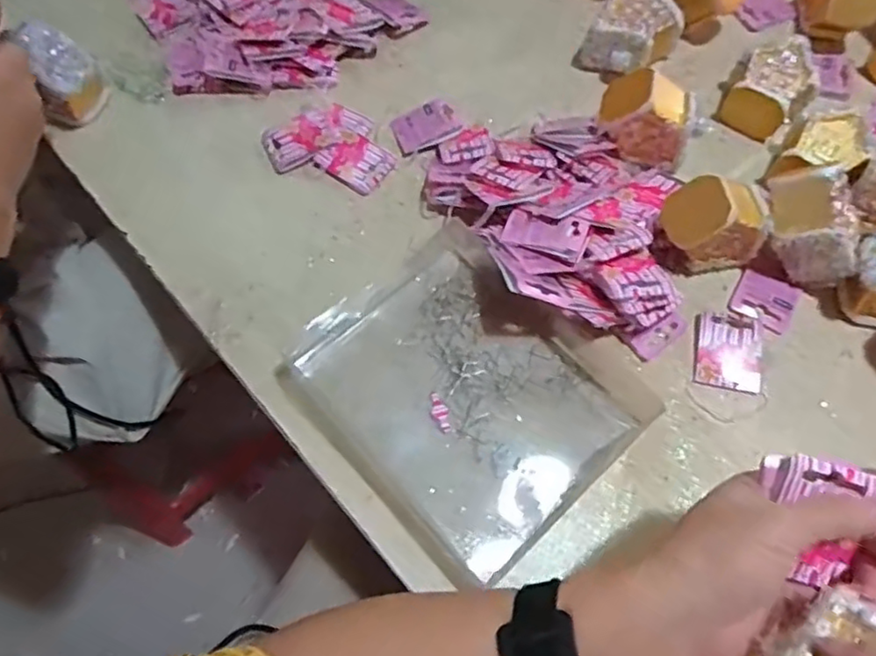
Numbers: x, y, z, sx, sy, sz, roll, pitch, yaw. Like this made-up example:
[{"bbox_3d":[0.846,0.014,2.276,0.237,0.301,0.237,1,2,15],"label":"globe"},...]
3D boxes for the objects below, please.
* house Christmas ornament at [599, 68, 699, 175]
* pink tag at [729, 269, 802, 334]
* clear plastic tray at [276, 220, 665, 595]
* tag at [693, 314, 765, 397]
[{"bbox_3d":[0.173,-0.171,0.523,0.079,0.069,0.043,18,67,9],"label":"house Christmas ornament"},{"bbox_3d":[0.256,-0.023,0.497,0.045,0.006,0.043,29,69,13],"label":"pink tag"},{"bbox_3d":[0.021,0.043,0.460,0.189,0.017,0.213,-41,71,-16],"label":"clear plastic tray"},{"bbox_3d":[0.219,0.016,0.475,0.051,0.010,0.059,10,65,5],"label":"tag"}]

